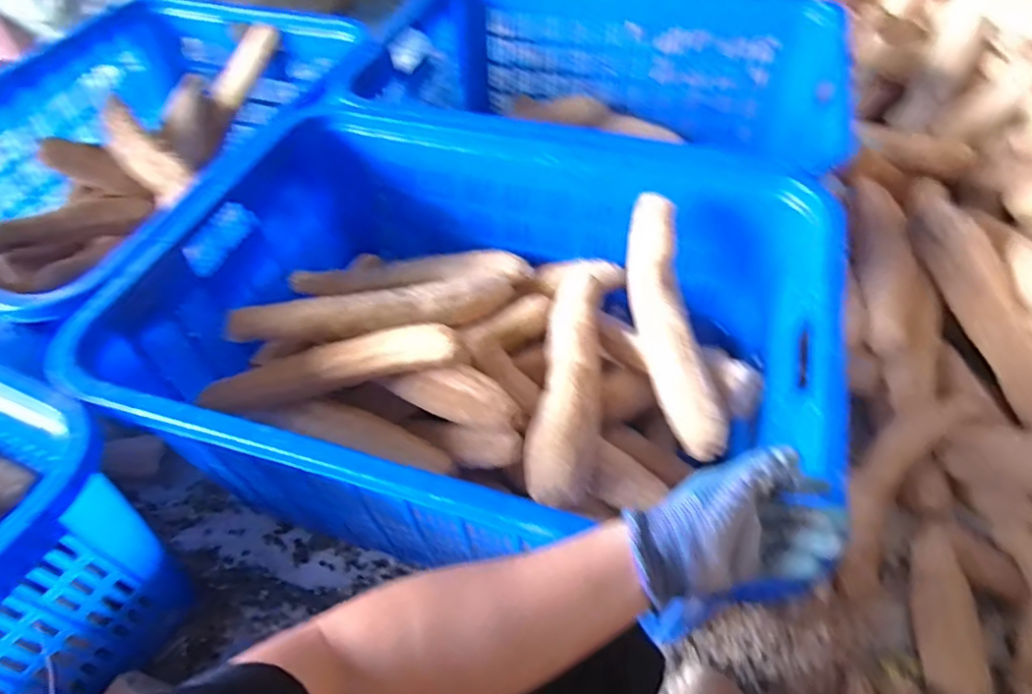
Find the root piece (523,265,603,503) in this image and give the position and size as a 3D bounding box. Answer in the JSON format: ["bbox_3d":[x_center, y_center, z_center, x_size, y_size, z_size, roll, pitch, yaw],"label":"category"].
[{"bbox_3d":[0.072,0.034,0.831,0.086,0.066,0.363,6,50,7],"label":"root piece"}]

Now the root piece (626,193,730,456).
[{"bbox_3d":[0.196,-0.025,0.794,0.060,0.078,0.333,-9,78,-6],"label":"root piece"}]

